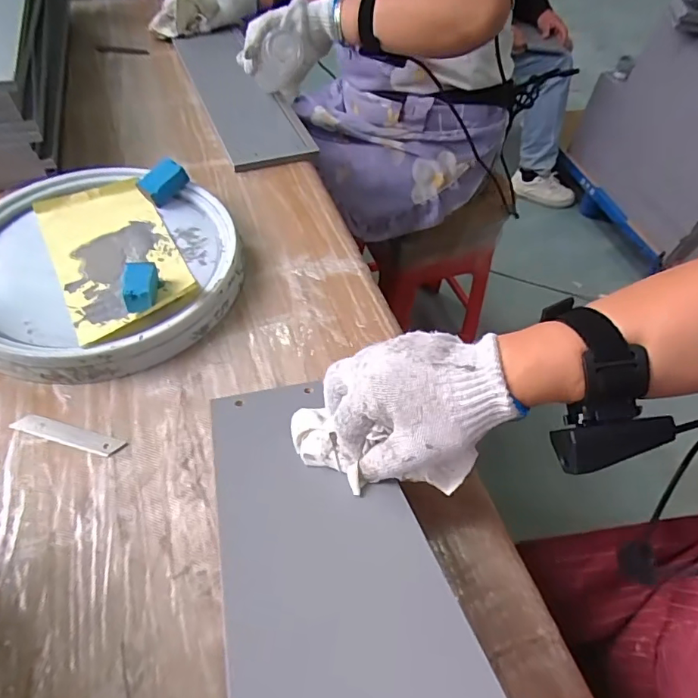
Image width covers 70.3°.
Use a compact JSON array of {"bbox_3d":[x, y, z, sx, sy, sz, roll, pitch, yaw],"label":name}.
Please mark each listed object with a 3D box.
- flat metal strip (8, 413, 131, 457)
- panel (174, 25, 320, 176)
[{"bbox_3d":[-0.247,0.075,0.437,0.101,0.004,0.019,14,53,8],"label":"flat metal strip"},{"bbox_3d":[-0.178,-0.427,0.819,0.133,0.016,0.436,-17,55,-16],"label":"panel"}]

